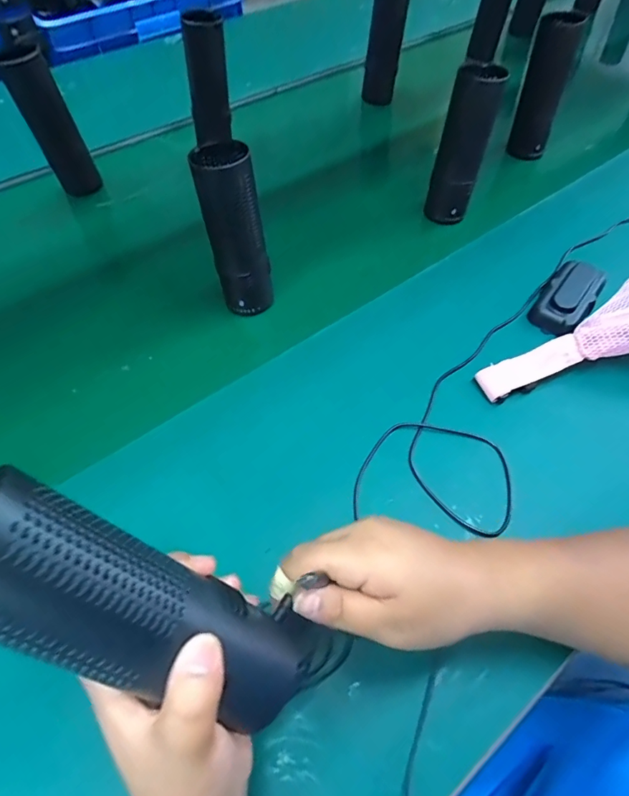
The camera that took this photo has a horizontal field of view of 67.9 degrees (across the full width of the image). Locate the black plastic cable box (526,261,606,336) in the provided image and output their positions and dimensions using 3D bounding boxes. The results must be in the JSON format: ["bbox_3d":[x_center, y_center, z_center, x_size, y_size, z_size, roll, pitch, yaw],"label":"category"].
[{"bbox_3d":[0.278,-0.111,0.511,0.051,0.023,0.103,33,62,19],"label":"black plastic cable box"}]

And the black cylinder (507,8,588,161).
[{"bbox_3d":[0.313,-0.422,0.648,0.062,0.176,0.048,18,58,11],"label":"black cylinder"}]

